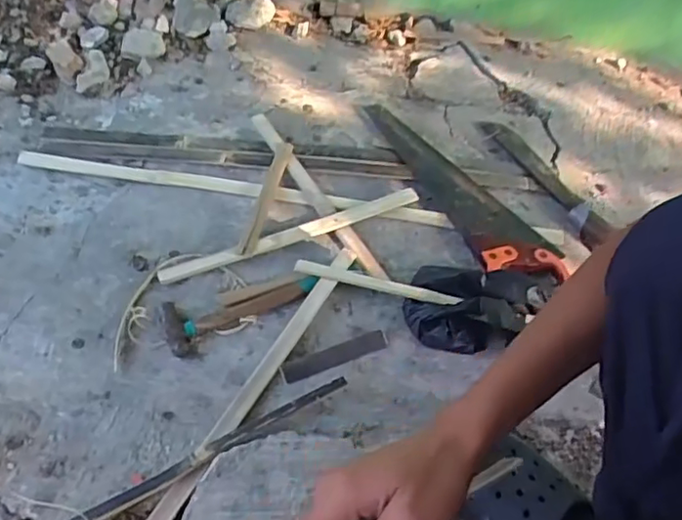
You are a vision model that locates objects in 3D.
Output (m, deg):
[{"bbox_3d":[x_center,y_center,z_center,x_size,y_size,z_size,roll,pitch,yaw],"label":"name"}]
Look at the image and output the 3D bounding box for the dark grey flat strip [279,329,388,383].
[{"bbox_3d":[-0.007,0.124,0.787,0.146,0.006,0.029,-17,65,-19],"label":"dark grey flat strip"}]

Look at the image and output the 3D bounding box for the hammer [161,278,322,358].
[{"bbox_3d":[-0.135,0.057,0.816,0.210,0.025,0.073,-22,53,-21],"label":"hammer"}]

